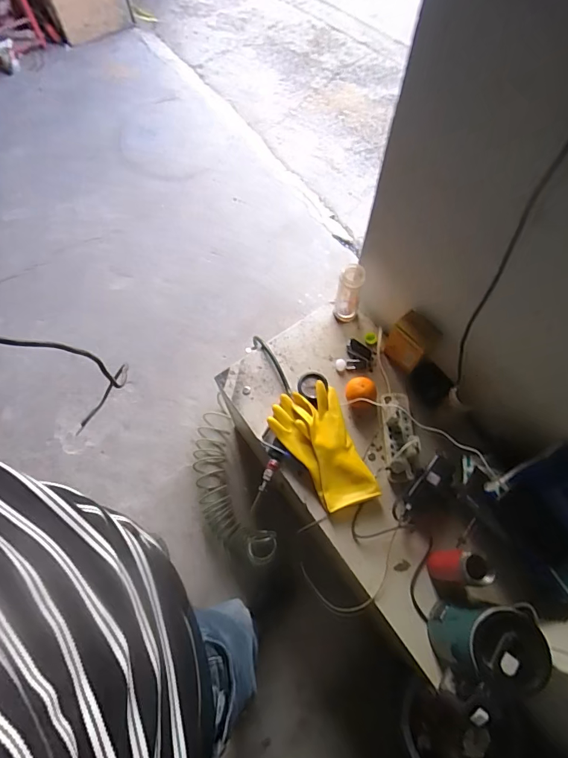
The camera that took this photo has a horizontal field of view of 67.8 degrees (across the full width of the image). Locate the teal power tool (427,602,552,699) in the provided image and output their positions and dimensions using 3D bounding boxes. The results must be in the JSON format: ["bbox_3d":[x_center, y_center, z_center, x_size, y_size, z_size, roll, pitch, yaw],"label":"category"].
[{"bbox_3d":[0.306,0.405,0.645,0.109,0.158,0.105,-8,66,-5],"label":"teal power tool"}]

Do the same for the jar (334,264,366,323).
[{"bbox_3d":[0.148,-0.190,0.956,0.058,0.147,0.052,16,66,5],"label":"jar"}]

